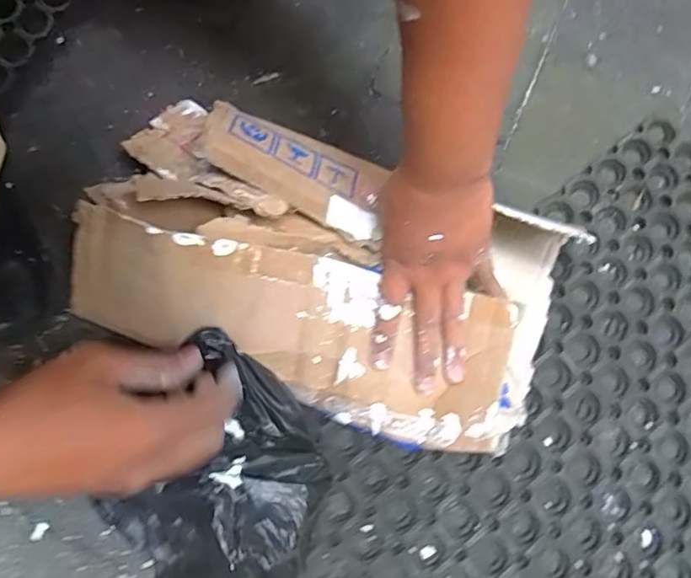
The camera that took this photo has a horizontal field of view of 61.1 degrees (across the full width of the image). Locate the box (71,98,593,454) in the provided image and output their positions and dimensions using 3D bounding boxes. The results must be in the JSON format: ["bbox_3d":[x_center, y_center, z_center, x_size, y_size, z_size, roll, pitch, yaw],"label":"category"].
[{"bbox_3d":[-0.010,-0.026,0.461,0.376,0.126,0.224,21,75,4],"label":"box"}]

